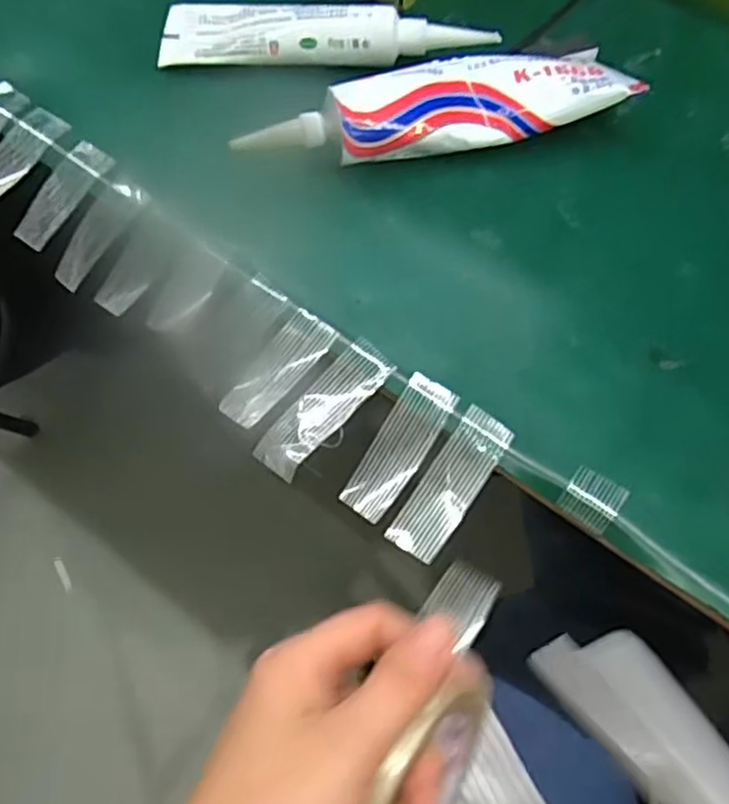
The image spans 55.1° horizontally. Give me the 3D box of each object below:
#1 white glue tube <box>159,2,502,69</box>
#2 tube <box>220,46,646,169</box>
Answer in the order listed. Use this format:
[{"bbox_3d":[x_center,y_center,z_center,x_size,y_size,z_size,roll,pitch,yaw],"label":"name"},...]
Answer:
[{"bbox_3d":[-0.019,-0.171,0.326,0.152,0.026,0.033,5,68,0],"label":"white glue tube"},{"bbox_3d":[0.032,-0.125,0.303,0.166,0.028,0.045,-16,69,-9],"label":"tube"}]

